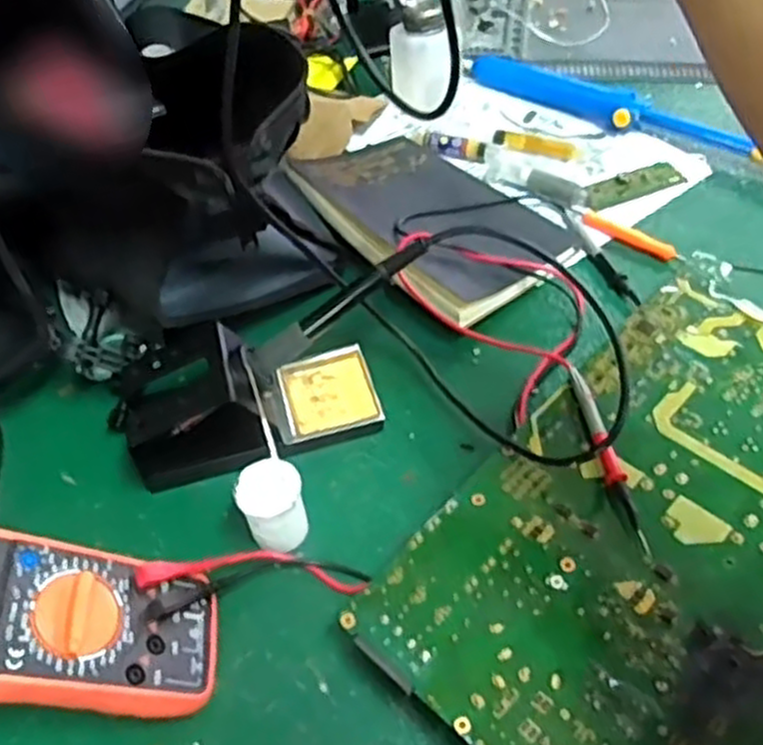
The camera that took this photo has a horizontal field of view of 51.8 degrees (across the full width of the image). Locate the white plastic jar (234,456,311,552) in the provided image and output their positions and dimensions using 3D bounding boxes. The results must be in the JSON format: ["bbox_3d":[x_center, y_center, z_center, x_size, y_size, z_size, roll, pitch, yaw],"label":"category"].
[{"bbox_3d":[-0.062,0.081,0.462,0.036,0.053,0.036,-2,51,3],"label":"white plastic jar"}]

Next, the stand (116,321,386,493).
[{"bbox_3d":[-0.085,0.021,0.505,0.166,0.069,0.085,-16,51,-8],"label":"stand"}]

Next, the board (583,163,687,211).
[{"bbox_3d":[0.208,-0.157,0.653,0.076,0.010,0.035,-16,50,9],"label":"board"}]

